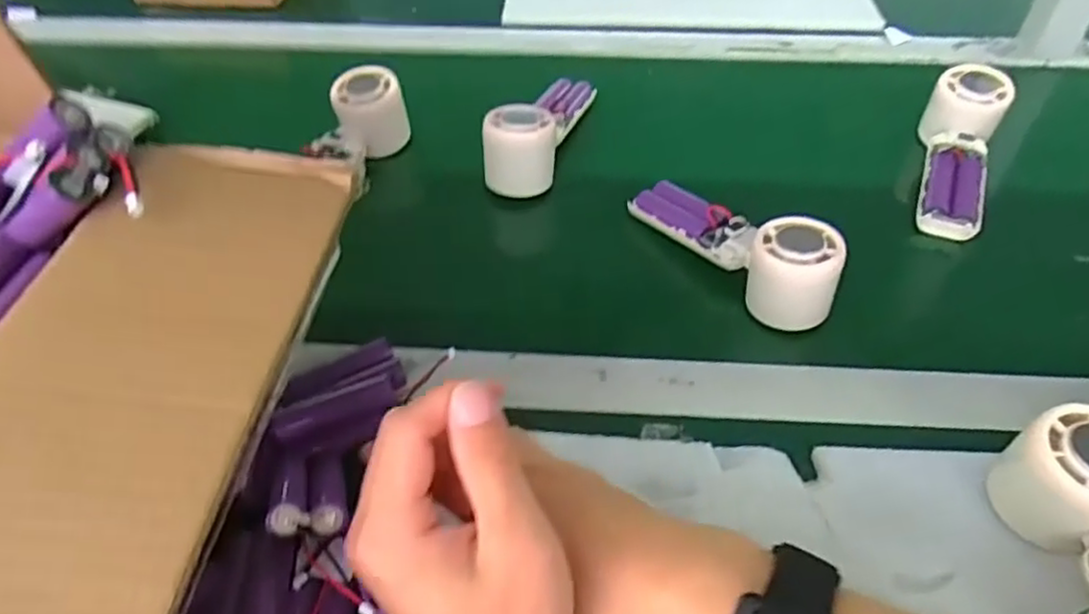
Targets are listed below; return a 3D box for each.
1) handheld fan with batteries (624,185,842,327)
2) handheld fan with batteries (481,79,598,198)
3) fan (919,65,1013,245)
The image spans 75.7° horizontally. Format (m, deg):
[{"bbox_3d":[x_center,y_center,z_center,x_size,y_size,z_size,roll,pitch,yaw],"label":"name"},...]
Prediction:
[{"bbox_3d":[0.133,-0.052,0.490,0.050,0.057,0.163,-28,53,-22],"label":"handheld fan with batteries"},{"bbox_3d":[-0.002,-0.160,0.587,0.052,0.052,0.153,14,49,13],"label":"handheld fan with batteries"},{"bbox_3d":[0.330,-0.119,0.560,0.054,0.046,0.170,16,65,15],"label":"fan"}]

